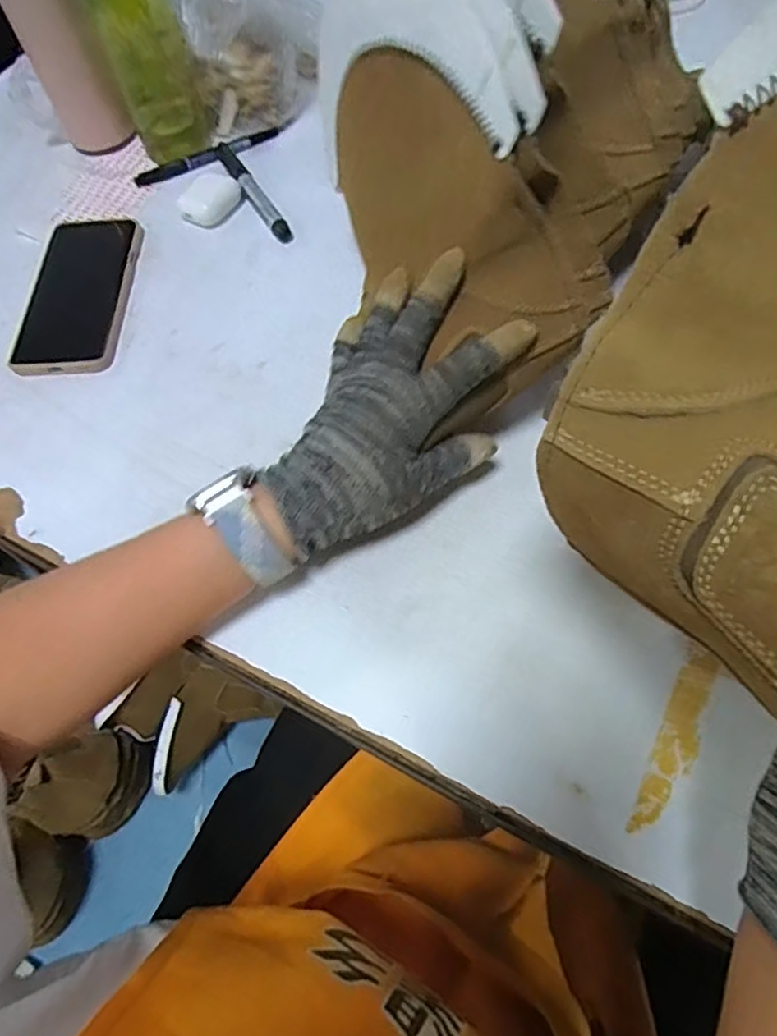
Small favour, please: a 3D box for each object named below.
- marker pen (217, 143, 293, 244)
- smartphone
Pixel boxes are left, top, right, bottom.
[{"bbox_3d":[-0.120,-0.287,0.559,0.016,0.012,0.136,-30,64,-11],"label":"marker pen"},{"bbox_3d":[-0.250,-0.182,0.514,0.082,0.009,0.161,-3,63,3],"label":"smartphone"}]

